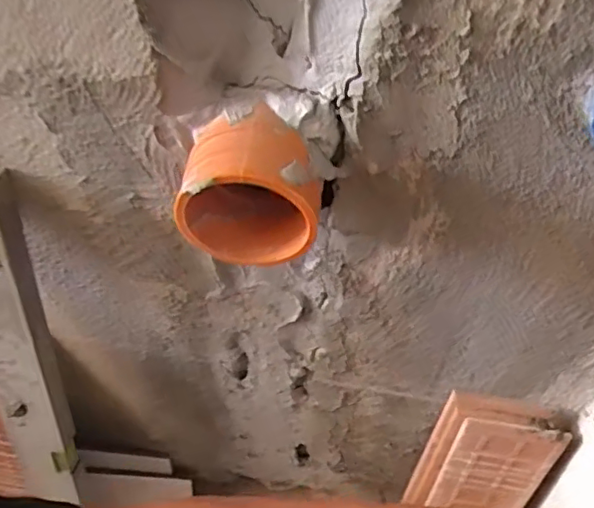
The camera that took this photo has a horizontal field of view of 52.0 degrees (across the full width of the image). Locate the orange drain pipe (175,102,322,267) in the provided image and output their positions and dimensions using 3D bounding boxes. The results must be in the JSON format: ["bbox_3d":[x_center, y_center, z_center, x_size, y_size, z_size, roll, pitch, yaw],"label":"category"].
[{"bbox_3d":[-0.021,-0.030,0.294,0.069,0.061,0.051,15,55,8],"label":"orange drain pipe"}]

